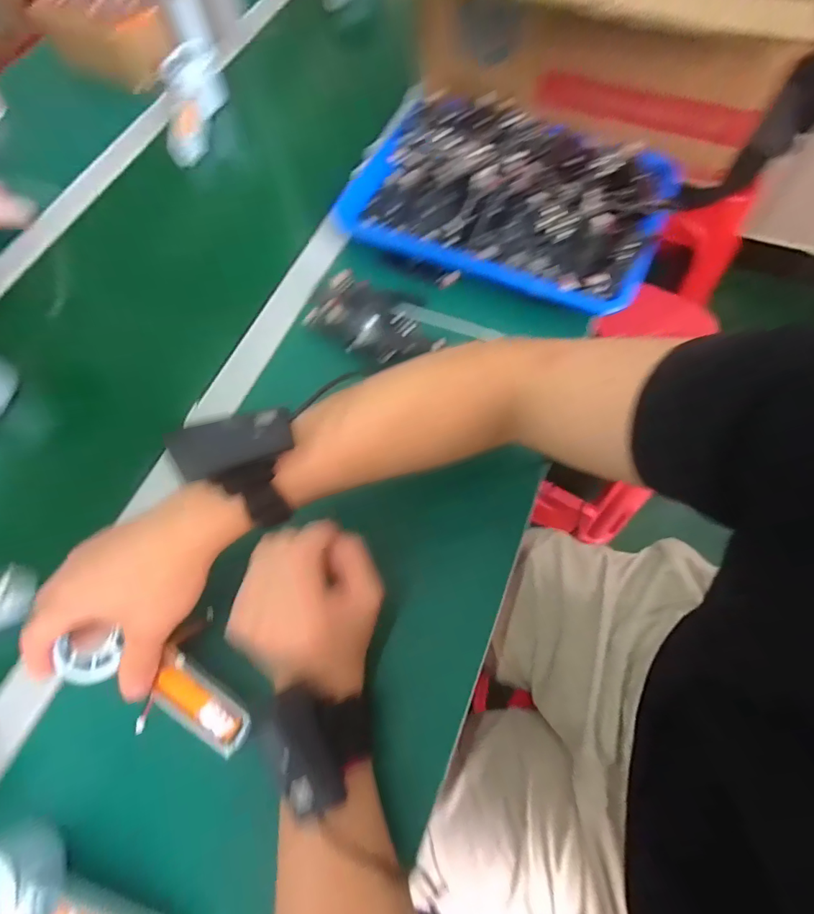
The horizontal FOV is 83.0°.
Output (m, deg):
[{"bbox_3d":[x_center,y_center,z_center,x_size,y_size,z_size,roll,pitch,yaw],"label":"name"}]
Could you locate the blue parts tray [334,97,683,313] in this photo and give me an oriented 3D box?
[{"bbox_3d":[0.115,-0.308,0.521,0.348,0.043,0.255,25,69,13],"label":"blue parts tray"}]

